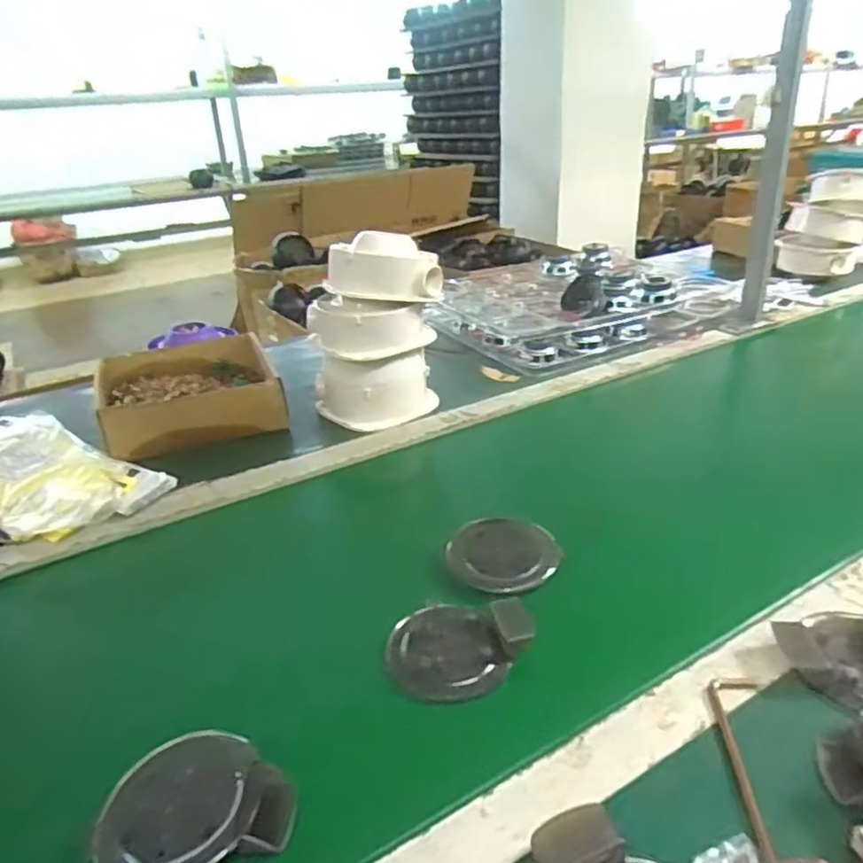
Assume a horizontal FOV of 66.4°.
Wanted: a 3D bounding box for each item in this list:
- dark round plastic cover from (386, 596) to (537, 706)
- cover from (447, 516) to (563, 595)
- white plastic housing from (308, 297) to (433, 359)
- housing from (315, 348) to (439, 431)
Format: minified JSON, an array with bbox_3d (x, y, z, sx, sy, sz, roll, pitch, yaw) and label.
[{"bbox_3d":[0.020,0.151,0.472,0.103,0.026,0.074,-9,28,-10],"label":"dark round plastic cover"},{"bbox_3d":[0.061,0.103,0.554,0.091,0.015,0.079,-3,38,-8],"label":"cover"},{"bbox_3d":[-0.077,-0.131,0.791,0.112,0.055,0.118,-26,35,-37],"label":"white plastic housing"},{"bbox_3d":[-0.070,-0.065,0.826,0.122,0.078,0.105,-21,32,-30],"label":"housing"}]

